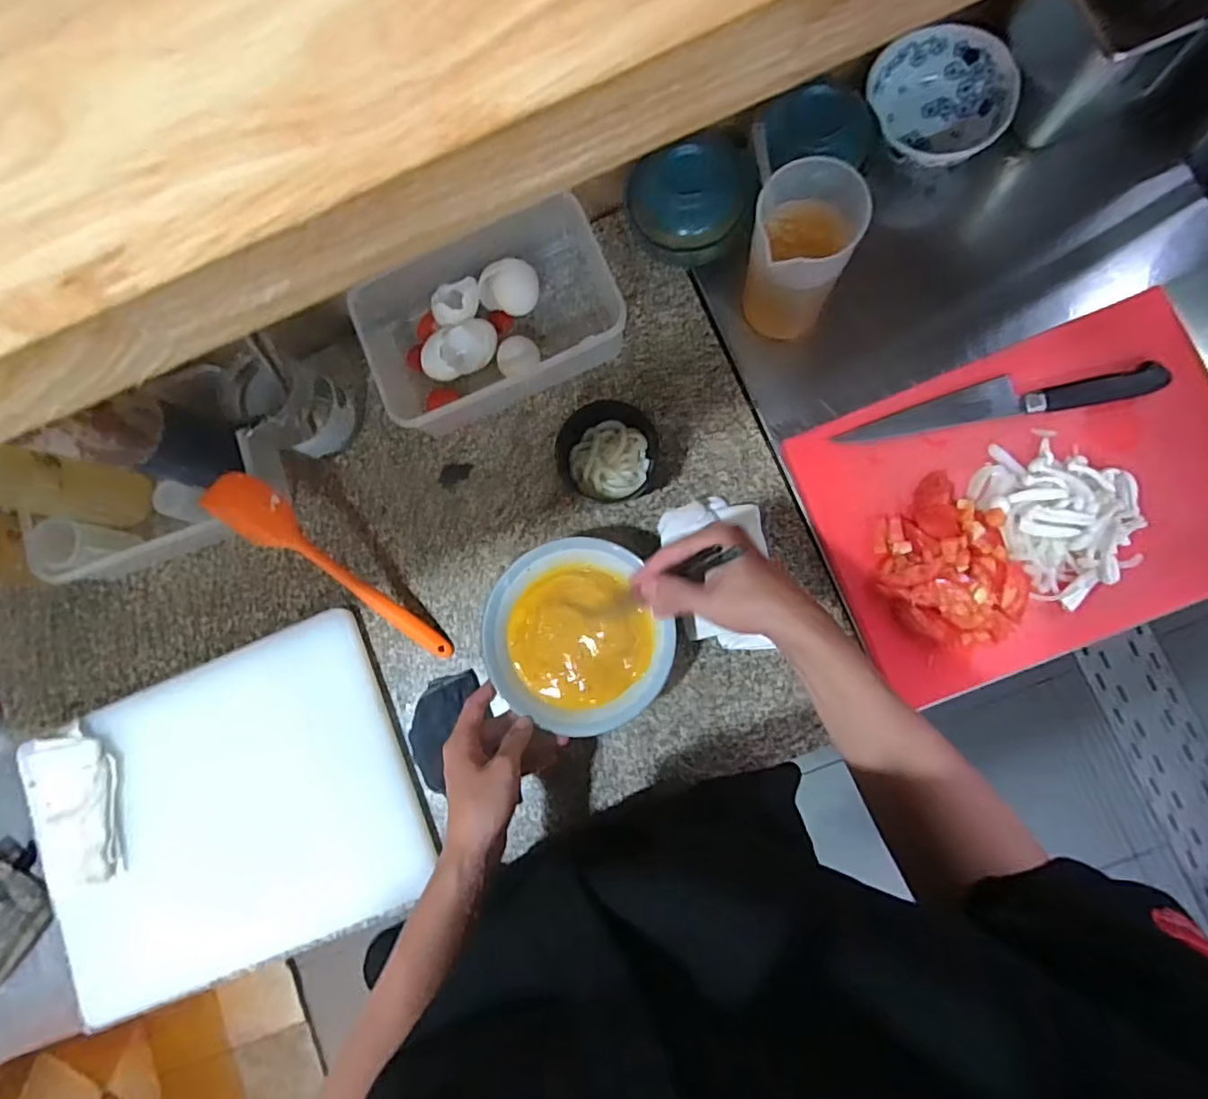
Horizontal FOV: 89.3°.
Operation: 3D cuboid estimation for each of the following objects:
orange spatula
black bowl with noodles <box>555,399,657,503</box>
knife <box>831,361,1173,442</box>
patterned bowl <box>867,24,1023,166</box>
[{"bbox_3d":[-0.266,0.021,0.609,0.271,0.026,0.050,40,90,-15],"label":"orange spatula"},{"bbox_3d":[0.005,-0.094,0.609,0.090,0.063,0.090,-1,84,6],"label":"black bowl with noodles"},{"bbox_3d":[0.361,-0.137,0.560,0.278,0.015,0.034,-9,83,5],"label":"knife"},{"bbox_3d":[0.329,-0.438,0.607,0.127,0.053,0.131,-1,84,6],"label":"patterned bowl"}]

